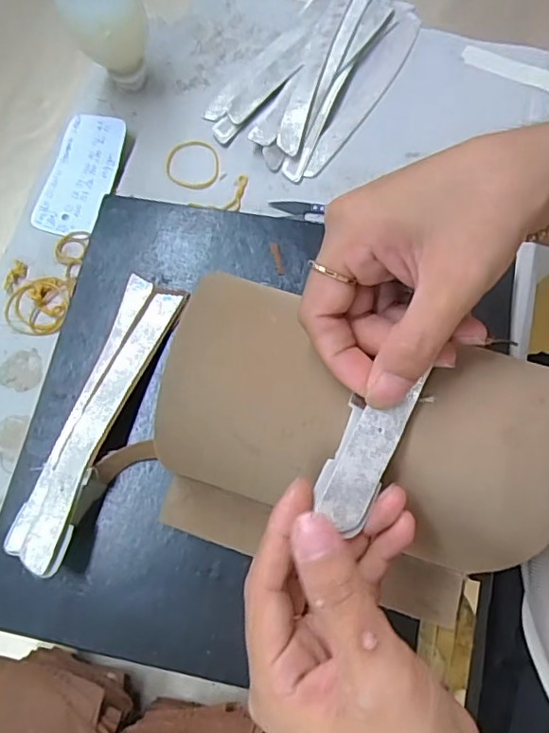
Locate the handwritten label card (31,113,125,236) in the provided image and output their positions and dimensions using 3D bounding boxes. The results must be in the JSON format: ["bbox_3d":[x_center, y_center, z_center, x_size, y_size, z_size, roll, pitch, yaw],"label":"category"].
[{"bbox_3d":[-0.154,-0.153,0.432,0.053,0.010,0.101,13,74,4],"label":"handwritten label card"}]

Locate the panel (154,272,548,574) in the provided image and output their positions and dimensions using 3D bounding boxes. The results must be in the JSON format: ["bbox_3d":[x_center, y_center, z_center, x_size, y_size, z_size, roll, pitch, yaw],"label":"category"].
[{"bbox_3d":[0.040,0.024,0.248,0.181,0.046,0.094,16,74,5],"label":"panel"}]

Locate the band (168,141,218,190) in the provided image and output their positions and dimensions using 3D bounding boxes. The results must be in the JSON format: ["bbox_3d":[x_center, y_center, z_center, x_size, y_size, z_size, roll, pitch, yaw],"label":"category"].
[{"bbox_3d":[-0.066,-0.163,0.441,0.042,0.004,0.042,0,73,0],"label":"band"}]

